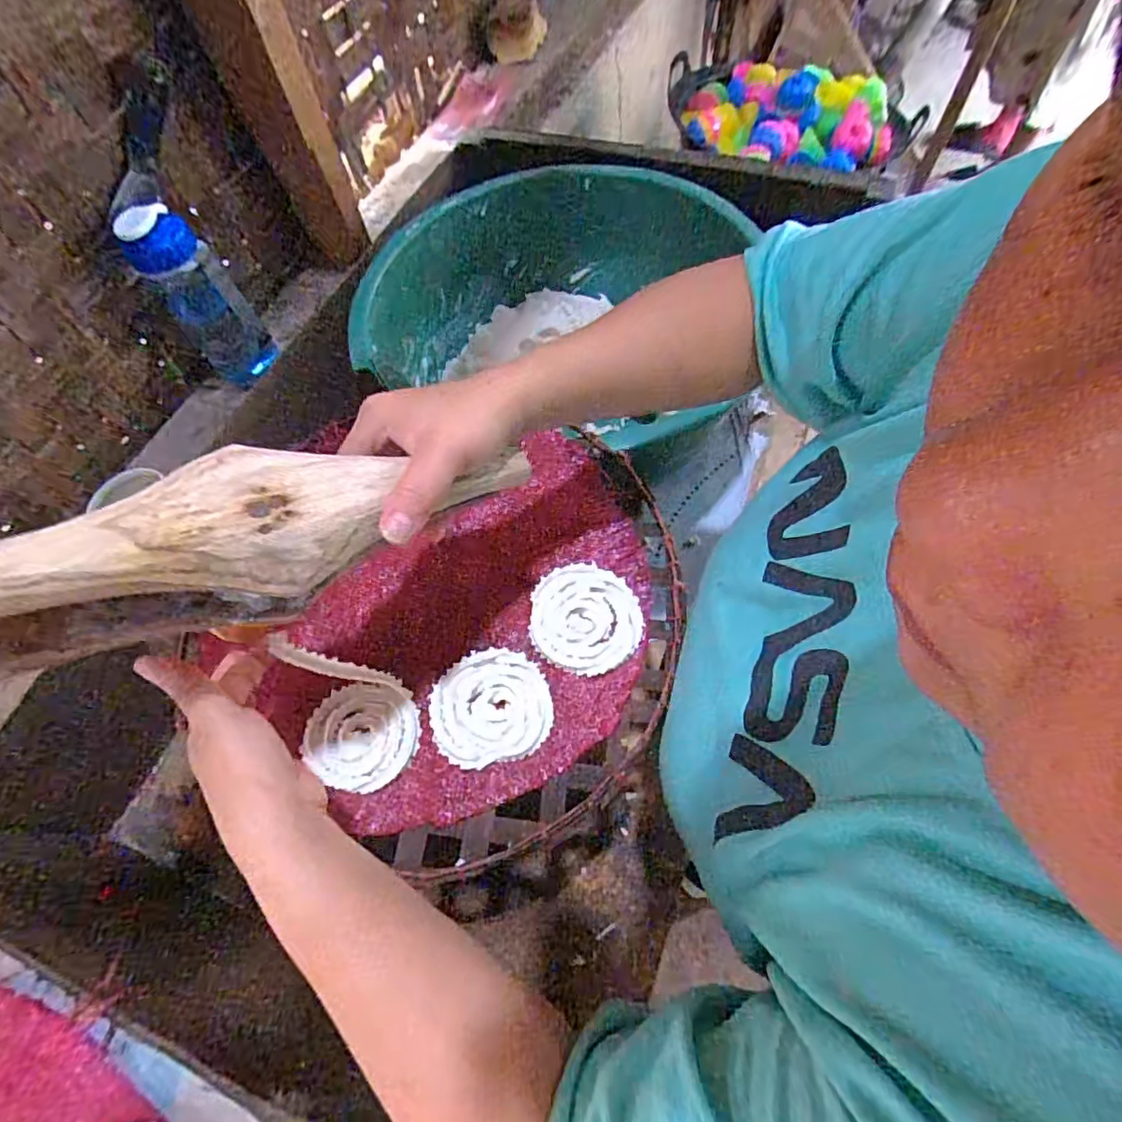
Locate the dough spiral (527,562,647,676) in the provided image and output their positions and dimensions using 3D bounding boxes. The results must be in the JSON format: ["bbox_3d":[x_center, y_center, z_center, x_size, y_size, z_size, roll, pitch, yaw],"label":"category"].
[{"bbox_3d":[0.019,0.041,0.429,0.081,0.010,0.082,-2,64,3],"label":"dough spiral"}]

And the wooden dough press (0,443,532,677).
[{"bbox_3d":[-0.133,-0.009,0.261,0.277,0.062,0.057,-24,61,-33],"label":"wooden dough press"}]

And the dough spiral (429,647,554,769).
[{"bbox_3d":[-0.050,0.100,0.405,0.082,0.008,0.076,-2,64,3],"label":"dough spiral"}]

